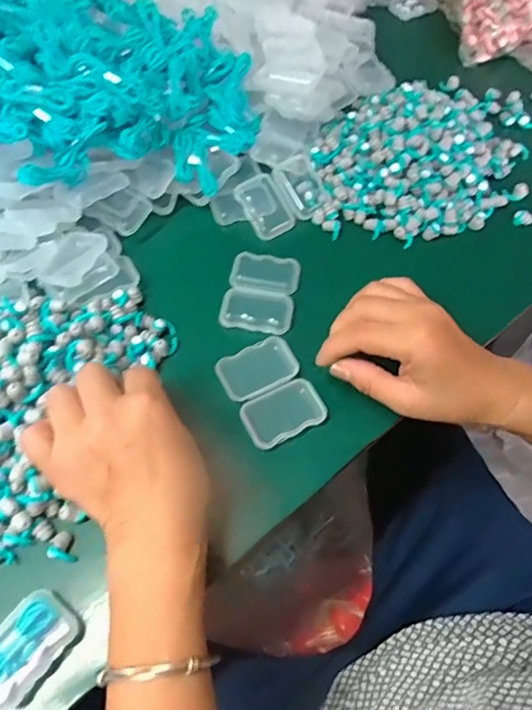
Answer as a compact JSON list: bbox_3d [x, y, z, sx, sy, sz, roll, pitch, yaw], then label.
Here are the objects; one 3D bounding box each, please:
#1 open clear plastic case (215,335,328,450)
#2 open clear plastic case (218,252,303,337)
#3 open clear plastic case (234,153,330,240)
[{"bbox_3d":[0.003,0.025,0.373,0.057,0.007,0.075,-24,63,-14],"label":"open clear plastic case"},{"bbox_3d":[-0.003,-0.054,0.417,0.055,0.007,0.077,9,60,4],"label":"open clear plastic case"},{"bbox_3d":[0.015,-0.145,0.464,0.078,0.015,0.061,-30,65,-17],"label":"open clear plastic case"}]

